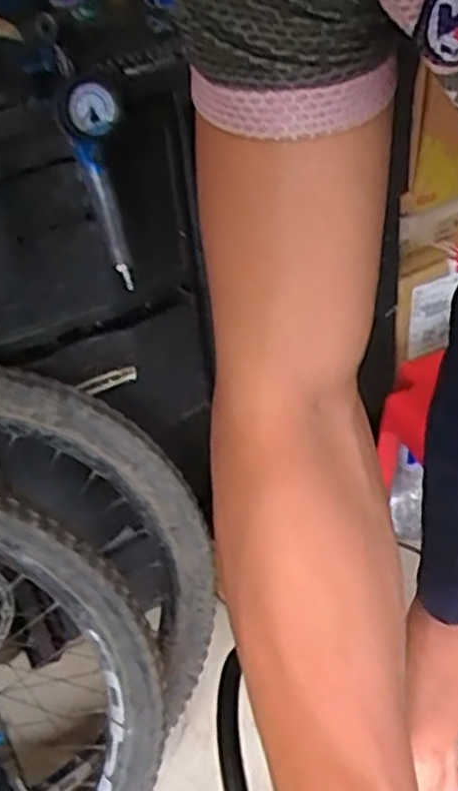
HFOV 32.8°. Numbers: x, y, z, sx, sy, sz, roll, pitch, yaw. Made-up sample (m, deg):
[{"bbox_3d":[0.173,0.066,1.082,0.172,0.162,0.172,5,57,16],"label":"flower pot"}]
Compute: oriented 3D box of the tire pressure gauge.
[{"bbox_3d":[-0.126,-0.212,0.797,0.050,0.212,0.042,-13,39,-3],"label":"tire pressure gauge"}]

